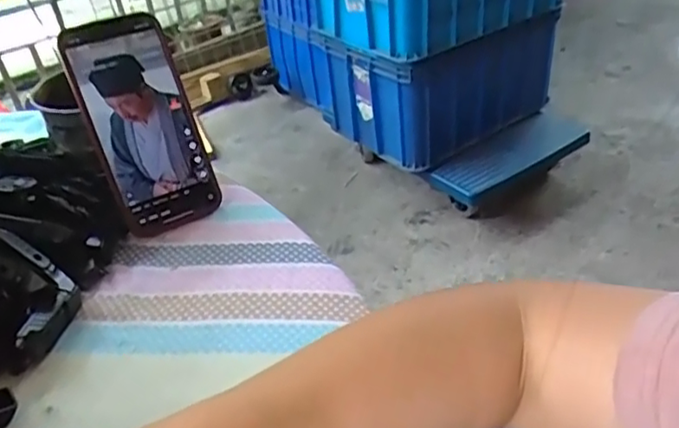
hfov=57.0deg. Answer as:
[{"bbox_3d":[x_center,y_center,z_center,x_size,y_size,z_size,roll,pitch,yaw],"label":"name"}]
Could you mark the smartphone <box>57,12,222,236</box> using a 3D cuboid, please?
[{"bbox_3d":[-0.147,-0.067,0.470,0.077,0.157,0.010,-21,7,-21],"label":"smartphone"}]

